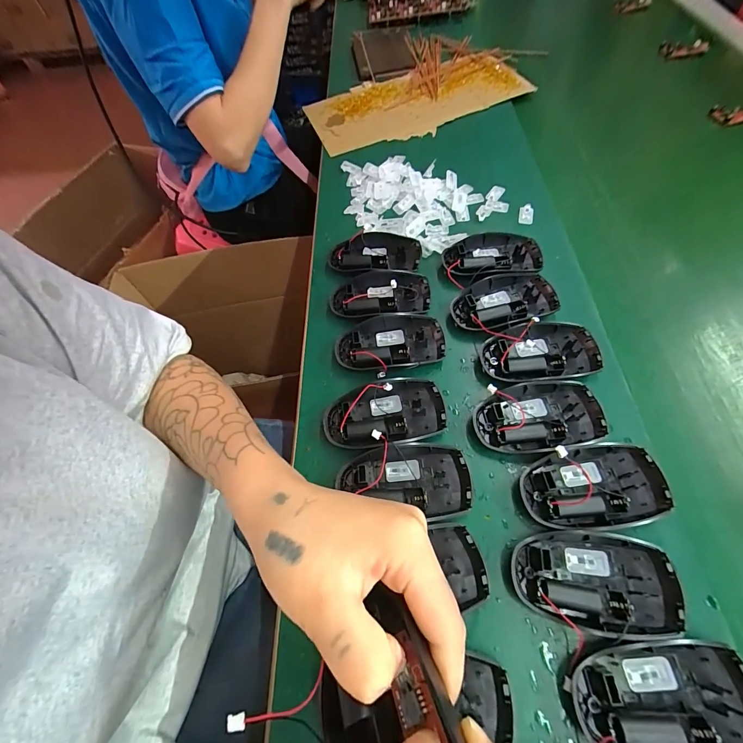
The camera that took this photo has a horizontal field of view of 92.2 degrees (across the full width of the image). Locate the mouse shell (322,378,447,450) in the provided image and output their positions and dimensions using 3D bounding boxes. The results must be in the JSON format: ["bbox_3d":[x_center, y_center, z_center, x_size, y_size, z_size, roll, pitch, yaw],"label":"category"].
[{"bbox_3d":[0.011,0.037,0.313,0.103,0.016,0.059,-11,60,-4],"label":"mouse shell"}]

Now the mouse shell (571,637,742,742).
[{"bbox_3d":[0.174,0.195,0.211,0.100,0.019,0.059,-6,60,-1],"label":"mouse shell"}]

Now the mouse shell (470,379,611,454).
[{"bbox_3d":[0.141,0.039,0.302,0.102,0.020,0.058,-6,60,-1],"label":"mouse shell"}]

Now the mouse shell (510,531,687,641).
[{"bbox_3d":[0.151,0.143,0.244,0.101,0.020,0.058,5,60,5],"label":"mouse shell"}]

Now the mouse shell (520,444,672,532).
[{"bbox_3d":[0.168,0.089,0.273,0.100,0.021,0.057,-6,60,-1],"label":"mouse shell"}]

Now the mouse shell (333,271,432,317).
[{"bbox_3d":[0.009,-0.084,0.375,0.103,0.020,0.061,-2,60,1],"label":"mouse shell"}]

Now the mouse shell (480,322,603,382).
[{"bbox_3d":[0.156,-0.015,0.329,0.100,0.020,0.058,-14,60,-6],"label":"mouse shell"}]

